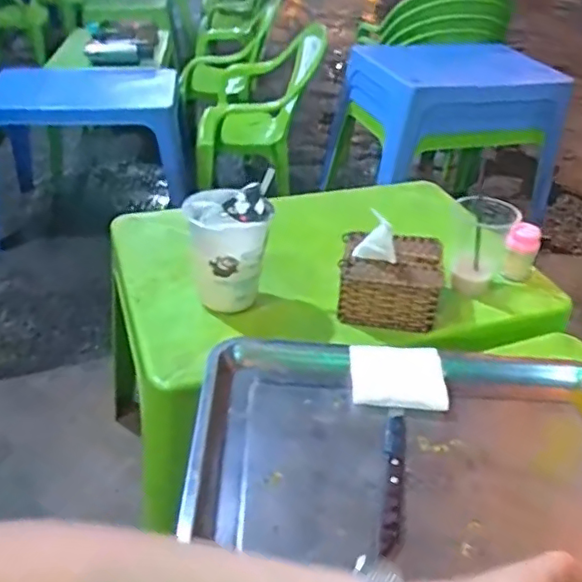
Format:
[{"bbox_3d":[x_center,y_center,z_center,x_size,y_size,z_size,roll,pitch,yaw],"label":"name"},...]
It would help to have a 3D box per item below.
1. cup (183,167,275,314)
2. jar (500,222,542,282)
[{"bbox_3d":[-0.079,-0.059,0.772,0.104,0.148,0.110,0,37,-4],"label":"cup"},{"bbox_3d":[0.338,-0.057,0.878,0.046,0.076,0.049,18,39,20],"label":"jar"}]

